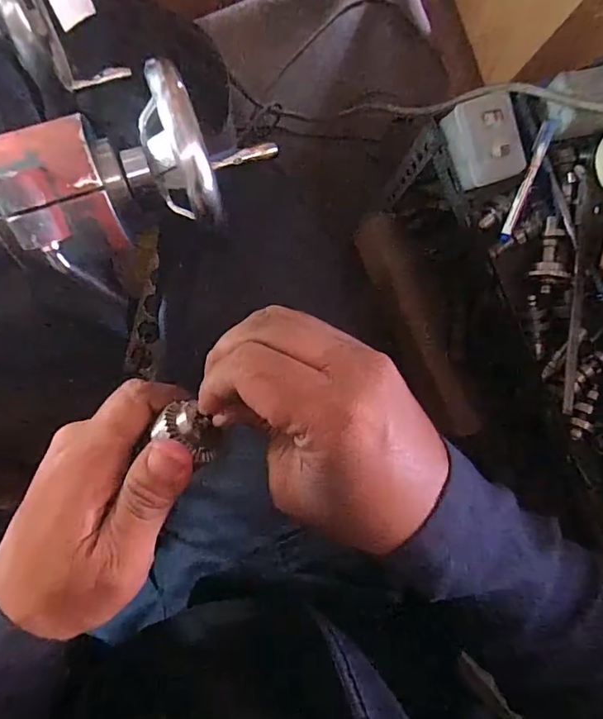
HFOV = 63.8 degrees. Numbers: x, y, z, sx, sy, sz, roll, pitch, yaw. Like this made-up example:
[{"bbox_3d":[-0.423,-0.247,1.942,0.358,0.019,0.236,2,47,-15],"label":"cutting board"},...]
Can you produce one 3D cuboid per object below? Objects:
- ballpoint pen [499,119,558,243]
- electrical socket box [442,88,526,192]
[{"bbox_3d":[0.251,-0.197,0.540,0.011,0.014,0.137,19,98,-6],"label":"ballpoint pen"},{"bbox_3d":[0.200,-0.238,0.529,0.068,0.041,0.089,-16,90,-8],"label":"electrical socket box"}]

